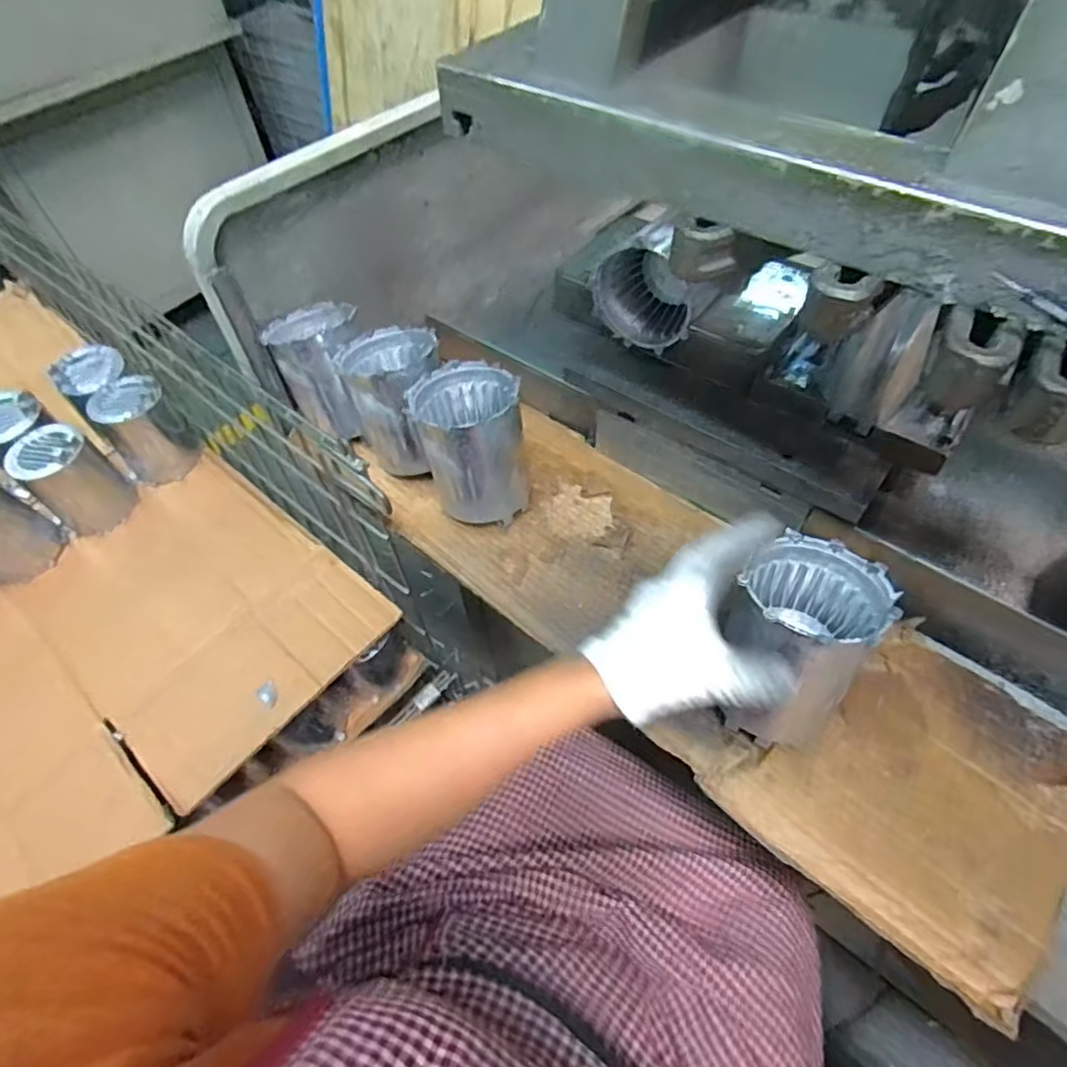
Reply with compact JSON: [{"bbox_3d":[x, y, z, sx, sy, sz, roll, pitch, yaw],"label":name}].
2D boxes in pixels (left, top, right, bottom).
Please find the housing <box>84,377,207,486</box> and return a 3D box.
[{"bbox_3d":[-0.516,-0.145,0.822,0.091,0.119,0.092,-1,55,2],"label":"housing"}]

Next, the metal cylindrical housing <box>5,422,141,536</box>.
[{"bbox_3d":[-0.581,-0.068,0.774,0.081,0.121,0.084,-1,55,2],"label":"metal cylindrical housing"}]

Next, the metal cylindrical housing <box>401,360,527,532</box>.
[{"bbox_3d":[-0.056,-0.080,0.564,0.090,0.113,0.106,-5,55,0],"label":"metal cylindrical housing"}]

